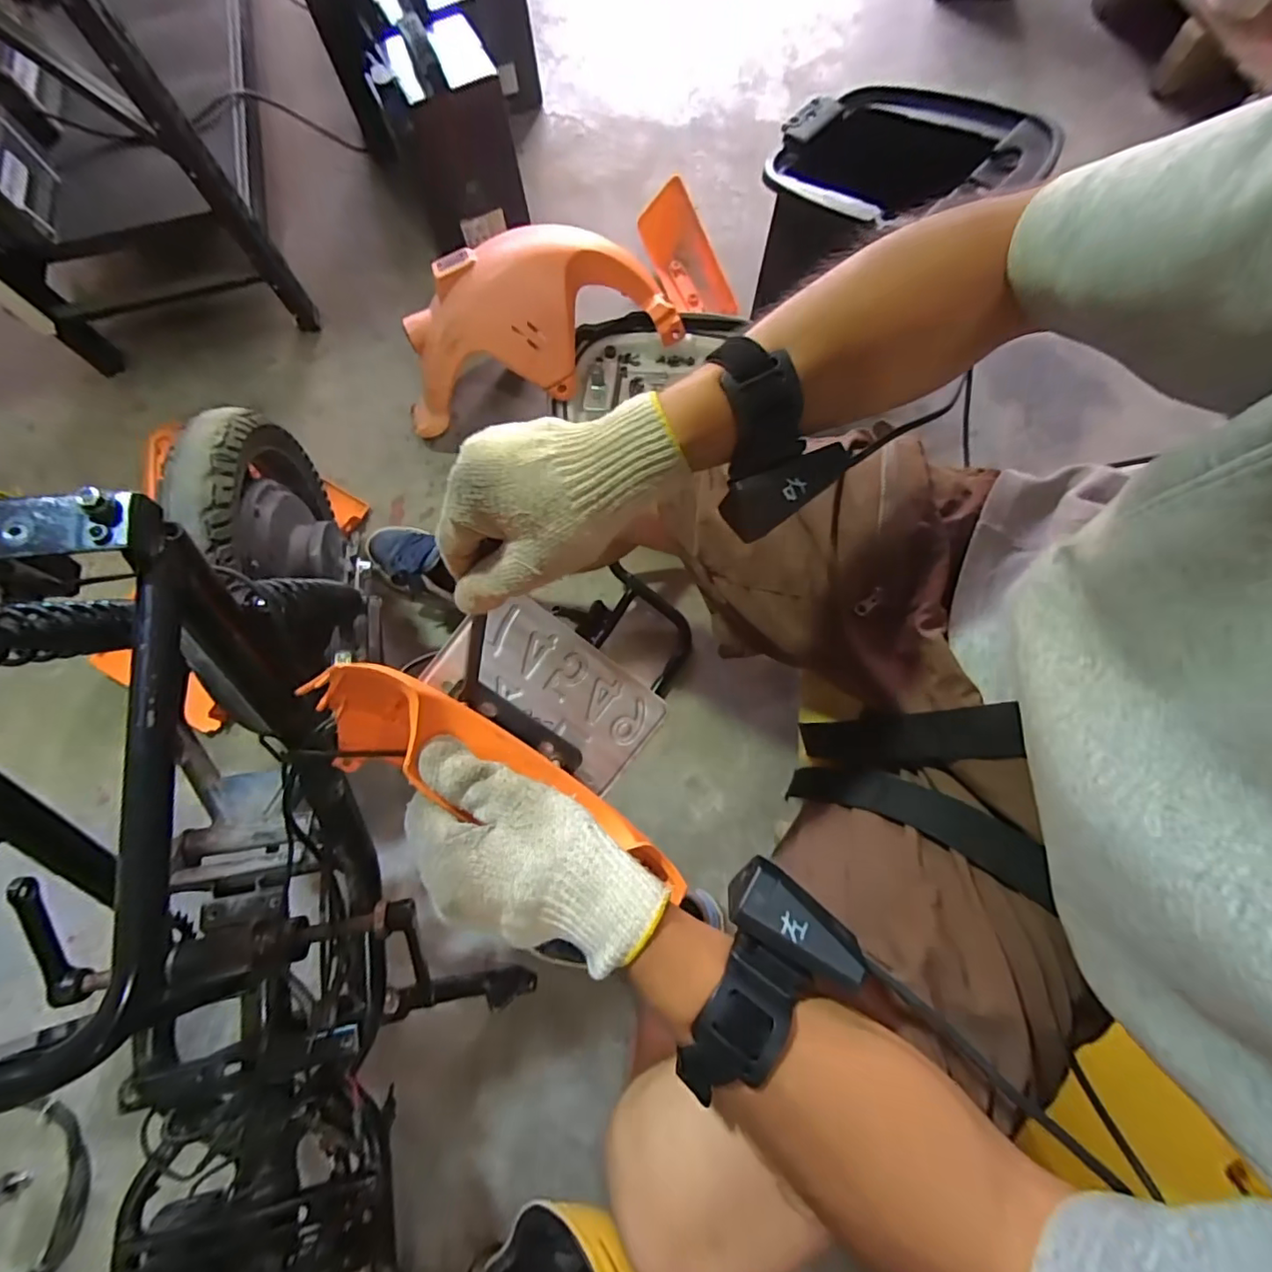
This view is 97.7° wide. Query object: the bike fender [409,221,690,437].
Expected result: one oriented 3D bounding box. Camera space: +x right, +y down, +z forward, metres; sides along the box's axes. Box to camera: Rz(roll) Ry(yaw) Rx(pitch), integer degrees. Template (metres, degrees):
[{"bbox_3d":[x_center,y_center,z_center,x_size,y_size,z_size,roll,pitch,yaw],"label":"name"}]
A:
[{"bbox_3d":[-0.148,-0.457,0.822,0.413,0.173,0.188,-5,74,0],"label":"bike fender"}]

